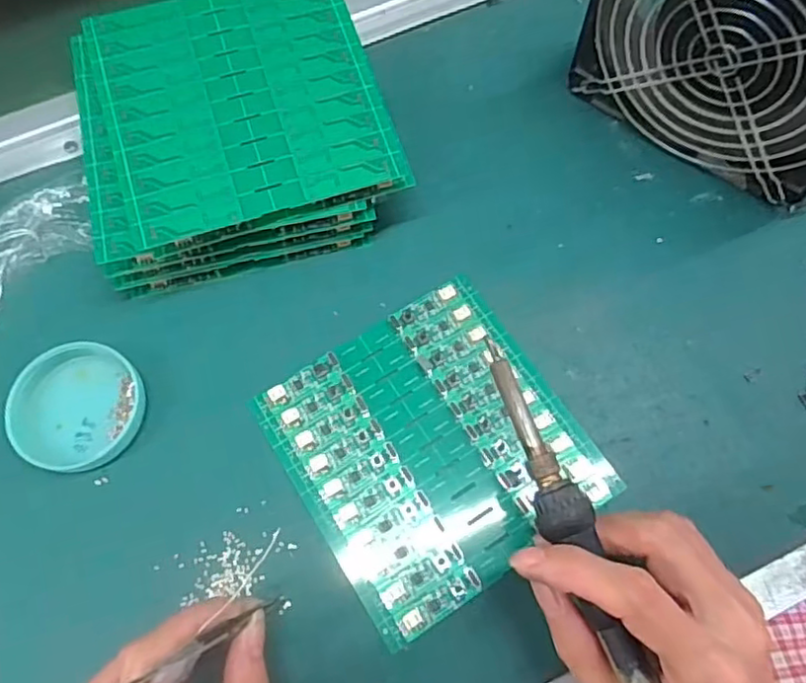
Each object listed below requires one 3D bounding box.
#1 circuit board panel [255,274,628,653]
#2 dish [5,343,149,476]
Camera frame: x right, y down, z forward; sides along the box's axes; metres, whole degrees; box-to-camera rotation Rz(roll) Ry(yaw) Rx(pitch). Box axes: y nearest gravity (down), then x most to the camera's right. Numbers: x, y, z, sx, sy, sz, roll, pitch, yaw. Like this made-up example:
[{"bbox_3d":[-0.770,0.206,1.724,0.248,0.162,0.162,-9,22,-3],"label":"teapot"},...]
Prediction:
[{"bbox_3d":[0.016,0.050,0.322,0.134,0.007,0.136,-31,74,-10],"label":"circuit board panel"},{"bbox_3d":[-0.166,0.033,0.328,0.062,0.012,0.062,-1,71,0],"label":"dish"}]

